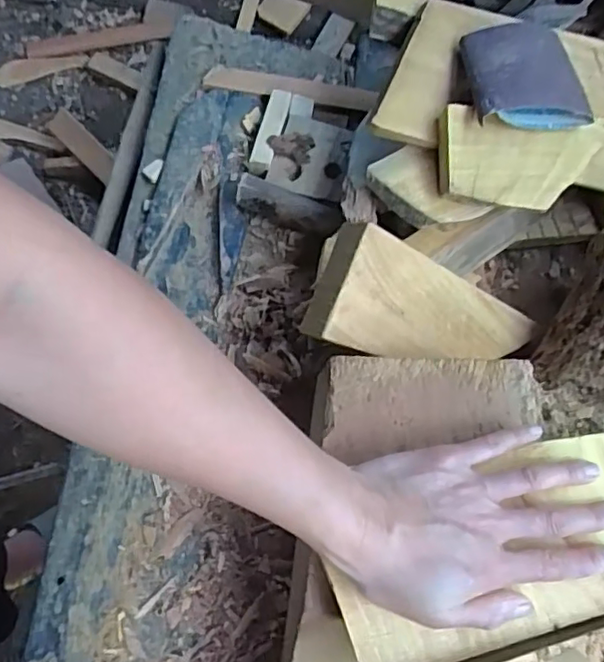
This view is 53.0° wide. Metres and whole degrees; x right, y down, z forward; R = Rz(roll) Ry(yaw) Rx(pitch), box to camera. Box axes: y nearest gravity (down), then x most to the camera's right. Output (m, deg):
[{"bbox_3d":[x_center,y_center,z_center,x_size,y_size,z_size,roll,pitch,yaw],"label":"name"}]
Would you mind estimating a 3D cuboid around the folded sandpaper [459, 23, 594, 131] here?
[{"bbox_3d":[0.189,-0.222,0.523,0.093,0.027,0.097,-6,72,-4],"label":"folded sandpaper"}]

